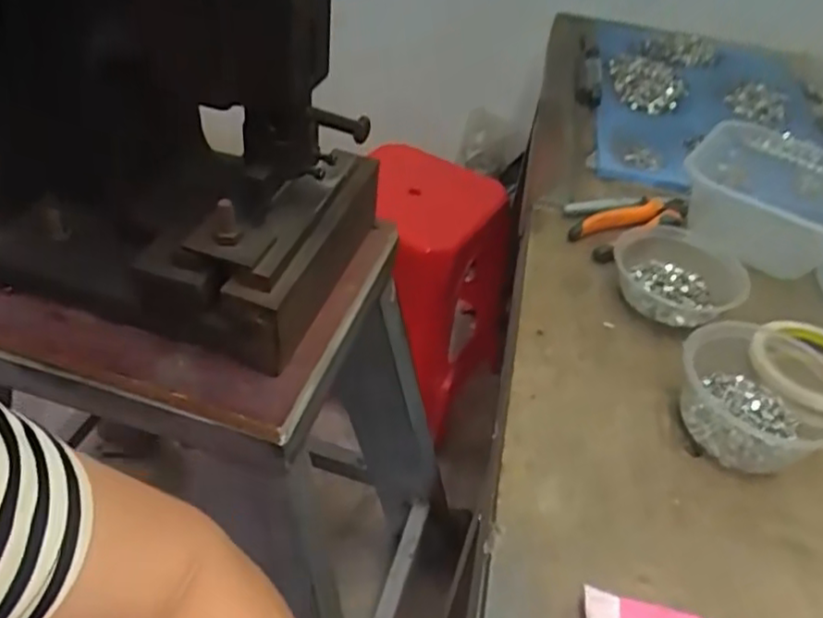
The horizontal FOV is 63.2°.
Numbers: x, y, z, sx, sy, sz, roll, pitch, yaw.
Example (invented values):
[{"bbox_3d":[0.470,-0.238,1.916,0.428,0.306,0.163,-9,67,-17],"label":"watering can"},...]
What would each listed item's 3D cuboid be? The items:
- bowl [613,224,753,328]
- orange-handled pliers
[{"bbox_3d":[0.242,-0.035,0.609,0.112,0.039,0.127,18,43,11],"label":"bowl"},{"bbox_3d":[0.224,-0.089,0.677,0.142,0.026,0.062,-23,51,-30],"label":"orange-handled pliers"}]

